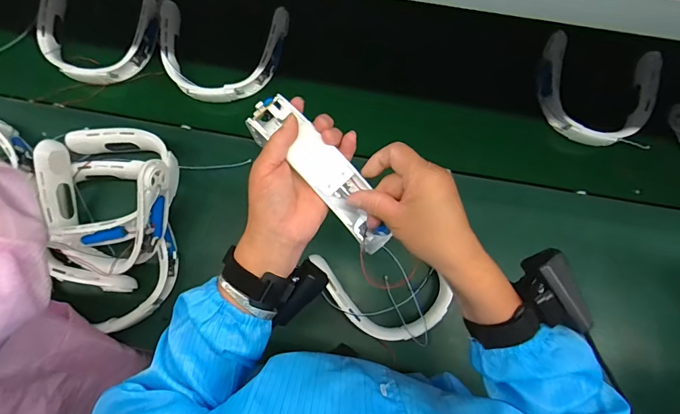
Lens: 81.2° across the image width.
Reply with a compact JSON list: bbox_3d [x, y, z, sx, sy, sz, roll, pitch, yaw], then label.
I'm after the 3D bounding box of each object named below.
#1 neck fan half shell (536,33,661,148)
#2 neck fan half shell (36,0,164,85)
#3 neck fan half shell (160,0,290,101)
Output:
[{"bbox_3d":[0.512,-0.229,0.799,0.235,0.087,0.192,14,74,5],"label":"neck fan half shell"},{"bbox_3d":[-0.469,-0.349,0.791,0.247,0.059,0.189,2,74,1],"label":"neck fan half shell"},{"bbox_3d":[-0.229,-0.302,0.783,0.242,0.060,0.182,1,74,1],"label":"neck fan half shell"}]

